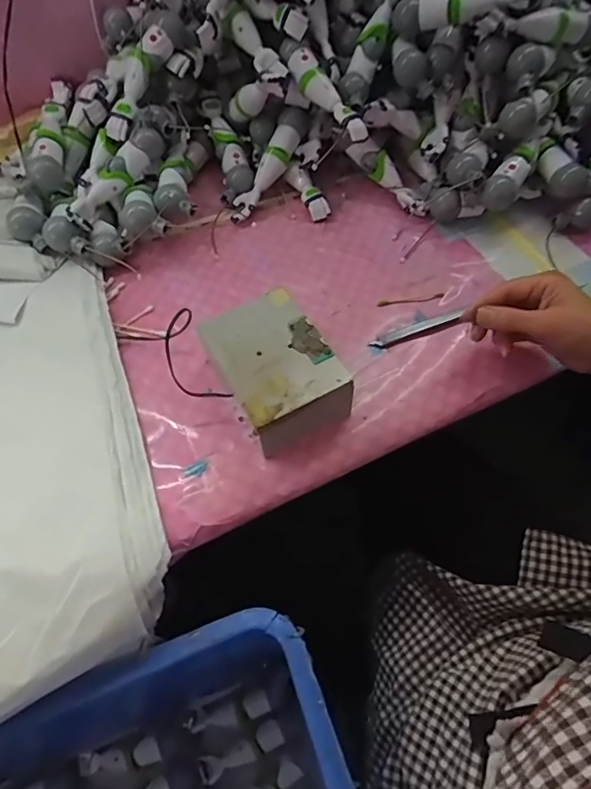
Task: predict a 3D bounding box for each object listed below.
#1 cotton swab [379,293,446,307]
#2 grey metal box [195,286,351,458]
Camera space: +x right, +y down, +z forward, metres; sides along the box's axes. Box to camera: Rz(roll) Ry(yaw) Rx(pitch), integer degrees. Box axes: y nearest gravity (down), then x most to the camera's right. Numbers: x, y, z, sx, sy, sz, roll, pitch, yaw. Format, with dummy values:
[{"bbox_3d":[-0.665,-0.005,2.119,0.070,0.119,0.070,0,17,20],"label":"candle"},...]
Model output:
[{"bbox_3d":[0.122,-0.100,0.534,0.072,0.006,0.007,-11,59,-4],"label":"cotton swab"},{"bbox_3d":[-0.016,-0.019,0.454,0.093,0.058,0.130,-28,61,-13],"label":"grey metal box"}]

